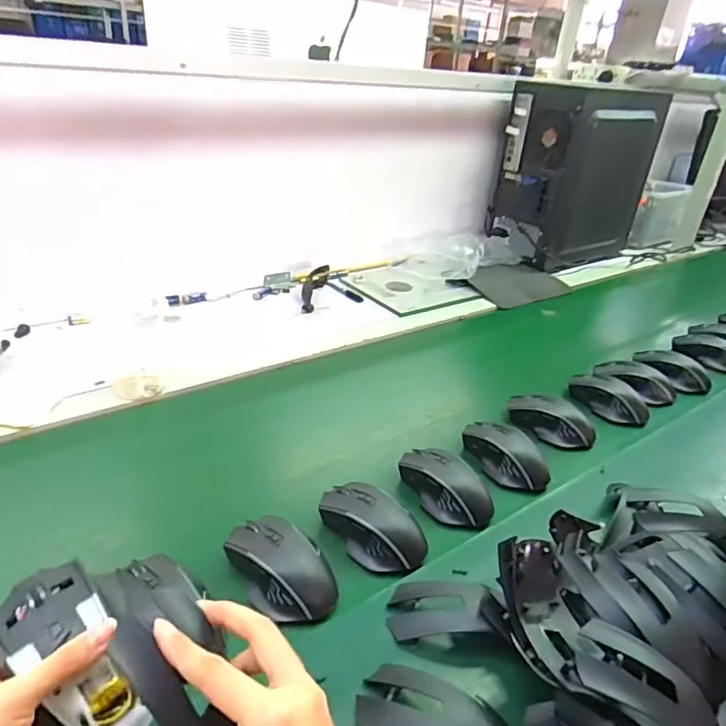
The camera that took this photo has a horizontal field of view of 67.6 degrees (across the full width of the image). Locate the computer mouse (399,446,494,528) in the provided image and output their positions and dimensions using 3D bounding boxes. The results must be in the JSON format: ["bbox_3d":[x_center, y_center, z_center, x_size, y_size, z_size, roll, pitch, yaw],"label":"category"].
[{"bbox_3d":[0.090,0.134,0.602,0.062,0.037,0.116,-19,38,-37],"label":"computer mouse"}]

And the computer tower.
[{"bbox_3d":[0.520,-0.453,1.325,0.372,0.377,0.224,-21,39,-38],"label":"computer tower"}]

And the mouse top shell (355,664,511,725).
[{"bbox_3d":[0.057,0.250,0.382,0.117,0.030,0.050,16,31,17],"label":"mouse top shell"}]

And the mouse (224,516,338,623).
[{"bbox_3d":[-0.073,0.181,0.487,0.064,0.034,0.107,-17,37,-34],"label":"mouse"}]

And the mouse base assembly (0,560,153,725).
[{"bbox_3d":[-0.173,0.173,0.317,0.055,0.032,0.116,-24,65,-41],"label":"mouse base assembly"}]

